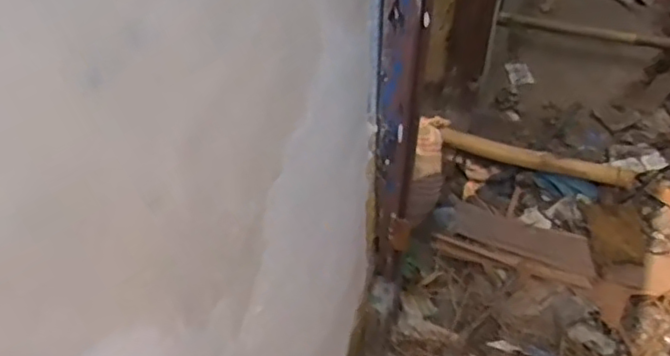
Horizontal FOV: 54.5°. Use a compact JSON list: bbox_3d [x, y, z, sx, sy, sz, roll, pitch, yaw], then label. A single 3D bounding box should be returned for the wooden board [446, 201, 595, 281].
[{"bbox_3d":[0.546,0.175,1.885,0.420,0.030,0.140,19,56,26],"label":"wooden board"}]

